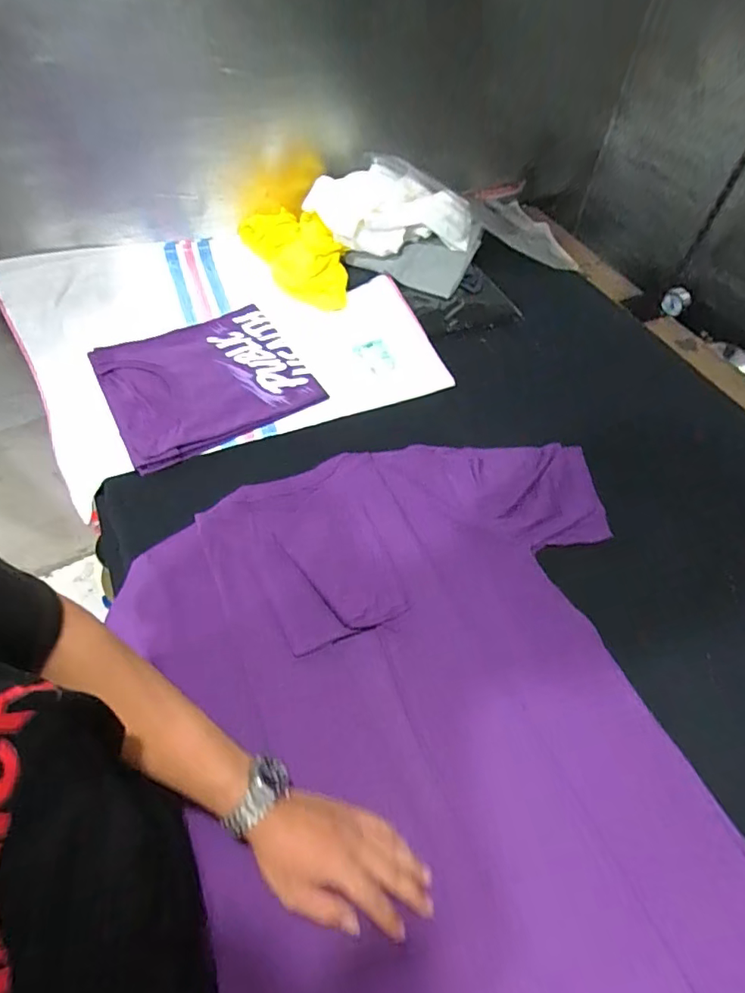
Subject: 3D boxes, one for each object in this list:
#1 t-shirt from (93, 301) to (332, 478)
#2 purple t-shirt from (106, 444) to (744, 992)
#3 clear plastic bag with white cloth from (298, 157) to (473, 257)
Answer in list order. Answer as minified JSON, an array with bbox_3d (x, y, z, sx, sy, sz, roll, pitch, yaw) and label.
[{"bbox_3d":[-0.286,-0.209,0.866,0.322,0.035,0.280,-26,63,-16],"label":"t-shirt"},{"bbox_3d":[0.084,0.226,0.593,0.631,0.058,0.693,-21,62,-13],"label":"purple t-shirt"},{"bbox_3d":[0.034,-0.578,1.000,0.322,0.110,0.147,-7,56,-5],"label":"clear plastic bag with white cloth"}]

